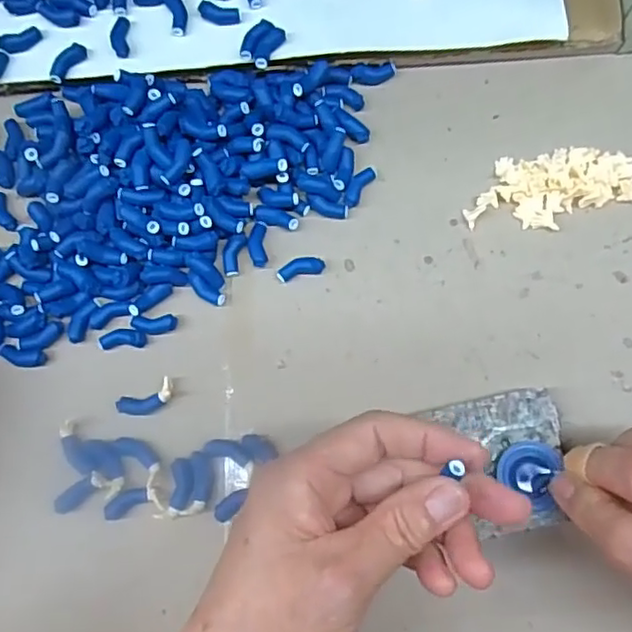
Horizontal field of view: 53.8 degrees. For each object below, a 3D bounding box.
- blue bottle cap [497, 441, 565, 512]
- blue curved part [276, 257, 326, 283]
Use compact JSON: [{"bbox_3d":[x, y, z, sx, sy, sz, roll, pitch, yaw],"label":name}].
[{"bbox_3d":[0.095,0.071,0.281,0.026,0.007,0.029,9,81,3],"label":"blue bottle cap"},{"bbox_3d":[-0.008,-0.025,0.324,0.025,0.006,0.010,-12,77,0],"label":"blue curved part"}]

